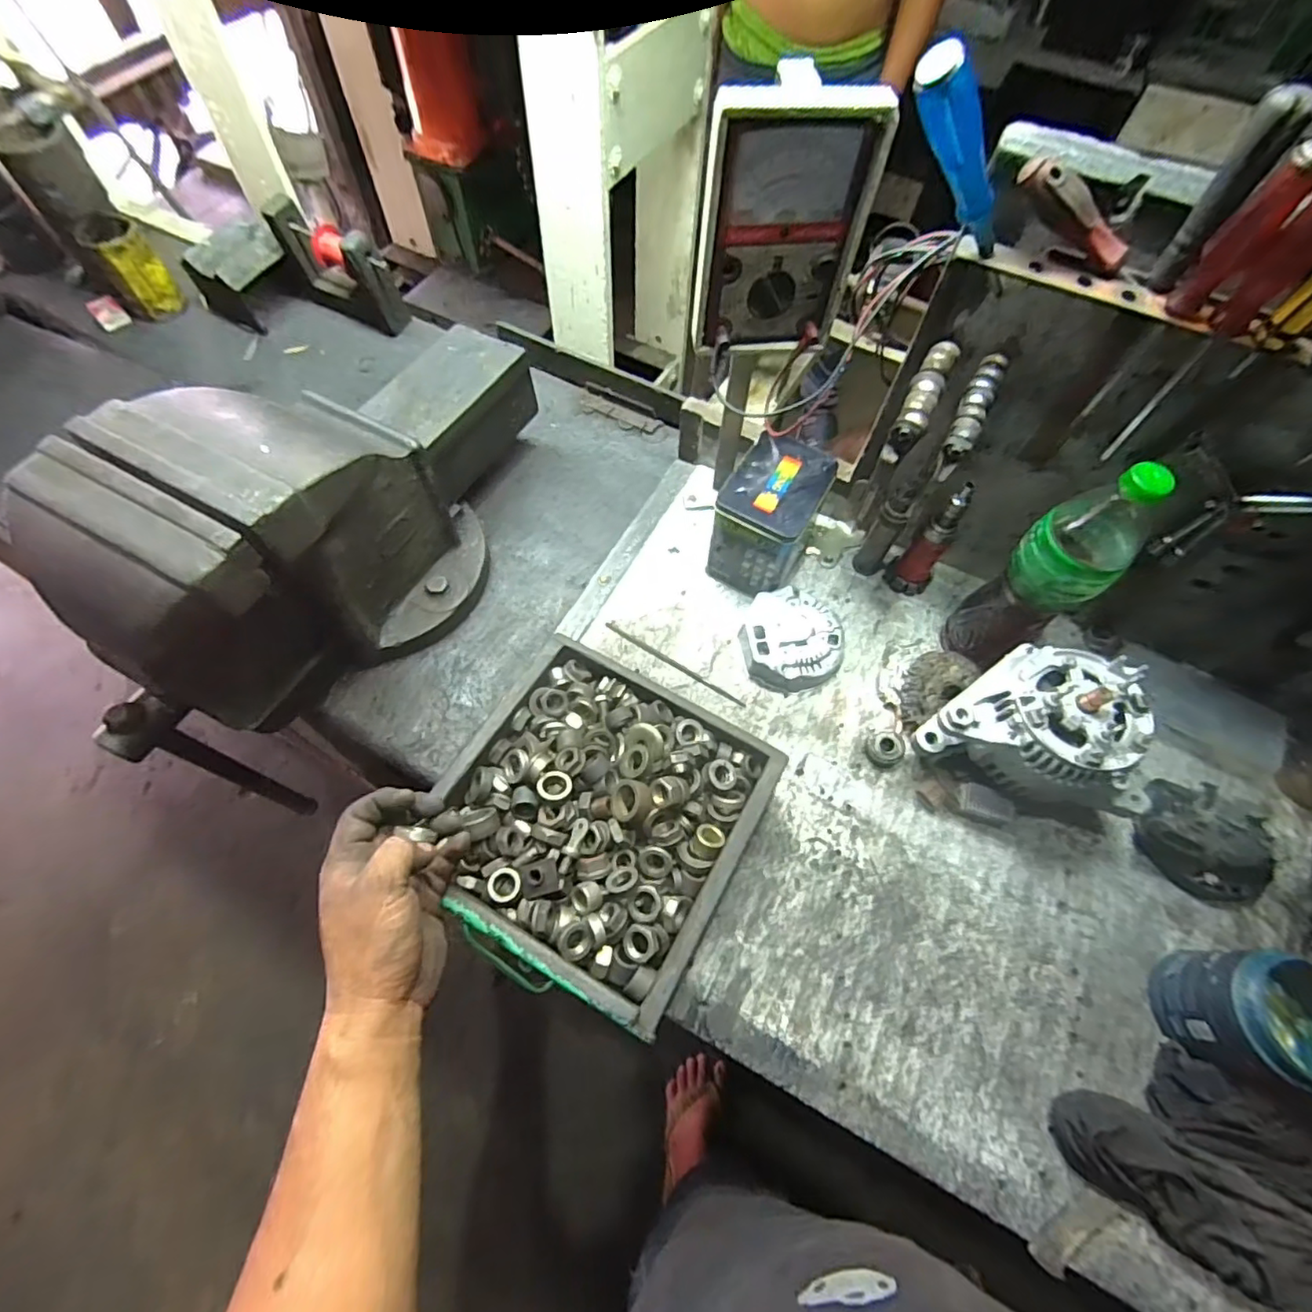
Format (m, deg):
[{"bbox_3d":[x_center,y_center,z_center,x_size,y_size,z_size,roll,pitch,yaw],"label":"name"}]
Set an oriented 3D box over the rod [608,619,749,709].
[{"bbox_3d":[0.020,0.007,0.669,0.180,0.004,0.008,31,67,14],"label":"rod"}]

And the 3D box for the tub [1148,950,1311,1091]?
[{"bbox_3d":[0.480,0.287,0.478,0.093,0.098,0.082,9,64,3],"label":"tub"}]

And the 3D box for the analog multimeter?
[{"bbox_3d":[0.094,-0.335,0.469,0.128,0.171,0.050,-6,64,-6],"label":"analog multimeter"}]

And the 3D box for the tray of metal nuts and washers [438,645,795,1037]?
[{"bbox_3d":[-0.048,0.126,0.503,0.243,0.047,0.250,27,67,12],"label":"tray of metal nuts and washers"}]

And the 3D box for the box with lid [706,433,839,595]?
[{"bbox_3d":[0.127,-0.153,0.679,0.094,0.130,0.126,30,67,13],"label":"box with lid"}]

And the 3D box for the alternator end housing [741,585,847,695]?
[{"bbox_3d":[0.152,-0.018,0.664,0.108,0.037,0.112,0,64,-1],"label":"alternator end housing"}]

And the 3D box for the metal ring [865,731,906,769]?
[{"bbox_3d":[0.237,0.096,0.616,0.038,0.020,0.033,-2,64,-2],"label":"metal ring"}]

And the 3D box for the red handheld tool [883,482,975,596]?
[{"bbox_3d":[0.307,-0.129,0.661,0.050,0.152,0.056,34,68,15],"label":"red handheld tool"}]

